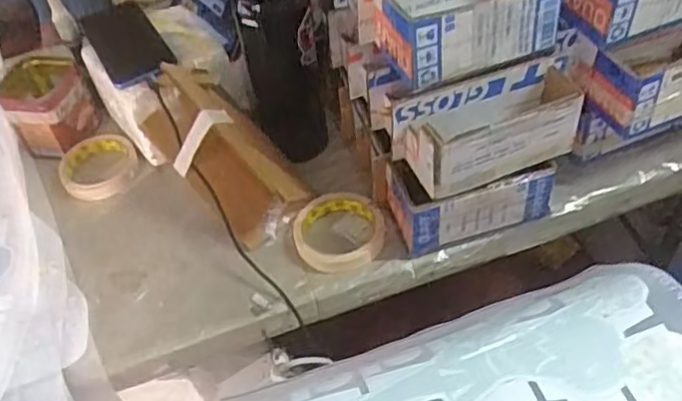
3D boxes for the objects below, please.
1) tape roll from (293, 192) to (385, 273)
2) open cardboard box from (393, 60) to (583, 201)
[{"bbox_3d":[-0.002,0.035,0.702,0.095,0.022,0.095,-3,48,3],"label":"tape roll"},{"bbox_3d":[0.144,-0.068,0.623,0.176,0.078,0.065,-18,49,-10],"label":"open cardboard box"}]

